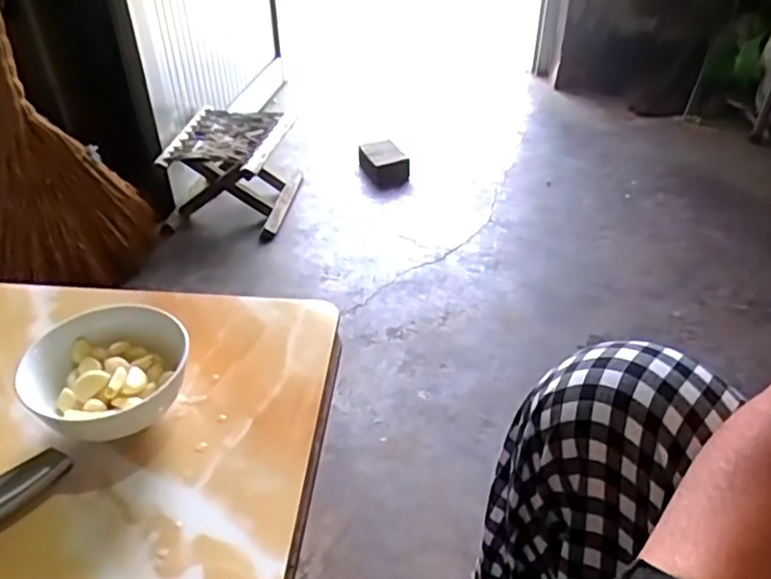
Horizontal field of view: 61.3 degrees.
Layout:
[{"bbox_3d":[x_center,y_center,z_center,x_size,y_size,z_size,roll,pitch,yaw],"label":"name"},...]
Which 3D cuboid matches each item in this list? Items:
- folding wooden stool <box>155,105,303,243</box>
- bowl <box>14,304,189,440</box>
[{"bbox_3d":[-0.336,-0.263,1.441,0.246,0.159,0.296,4,40,5],"label":"folding wooden stool"},{"bbox_3d":[-0.199,0.065,0.478,0.103,0.055,0.105,0,39,0],"label":"bowl"}]

